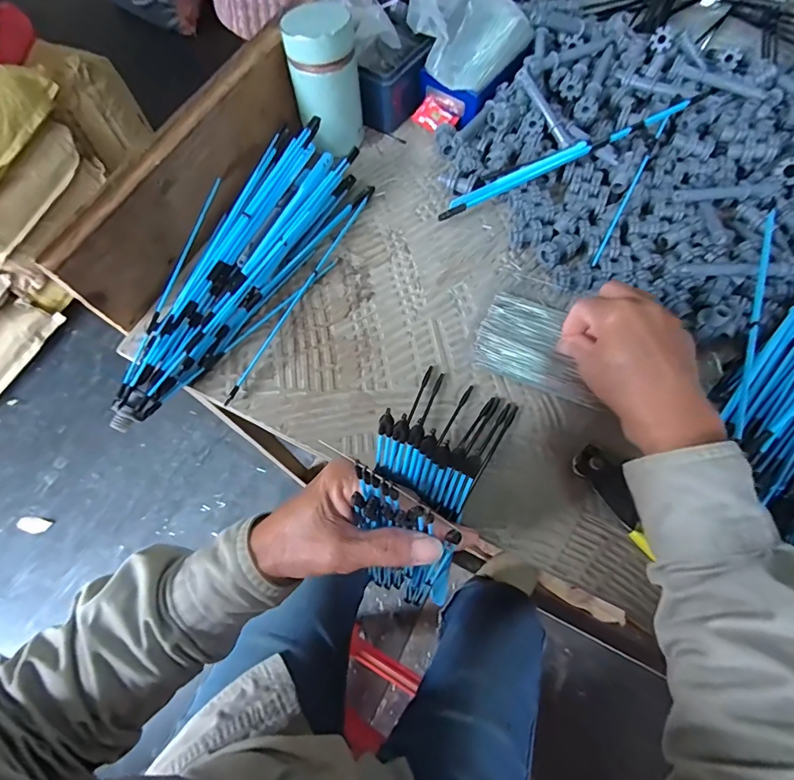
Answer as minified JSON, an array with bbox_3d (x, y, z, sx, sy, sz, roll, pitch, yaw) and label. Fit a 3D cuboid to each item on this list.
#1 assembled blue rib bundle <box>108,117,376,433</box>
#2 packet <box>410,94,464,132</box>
[{"bbox_3d":[-0.140,-0.104,0.400,0.107,0.057,0.313,26,71,13],"label":"assembled blue rib bundle"},{"bbox_3d":[0.045,-0.305,0.500,0.046,0.008,0.038,35,104,3],"label":"packet"}]

